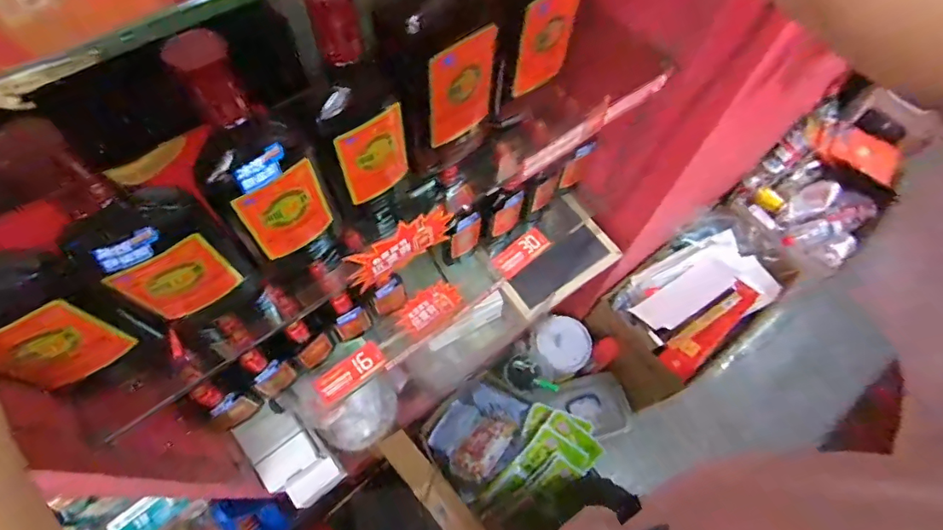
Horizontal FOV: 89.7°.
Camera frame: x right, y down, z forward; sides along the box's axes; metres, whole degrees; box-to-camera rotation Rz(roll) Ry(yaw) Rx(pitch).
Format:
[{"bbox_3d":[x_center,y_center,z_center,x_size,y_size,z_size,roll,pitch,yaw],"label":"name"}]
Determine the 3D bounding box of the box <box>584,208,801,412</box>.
[{"bbox_3d":[0.636,0.120,1.394,0.522,0.257,0.367,-29,68,-16],"label":"box"}]

